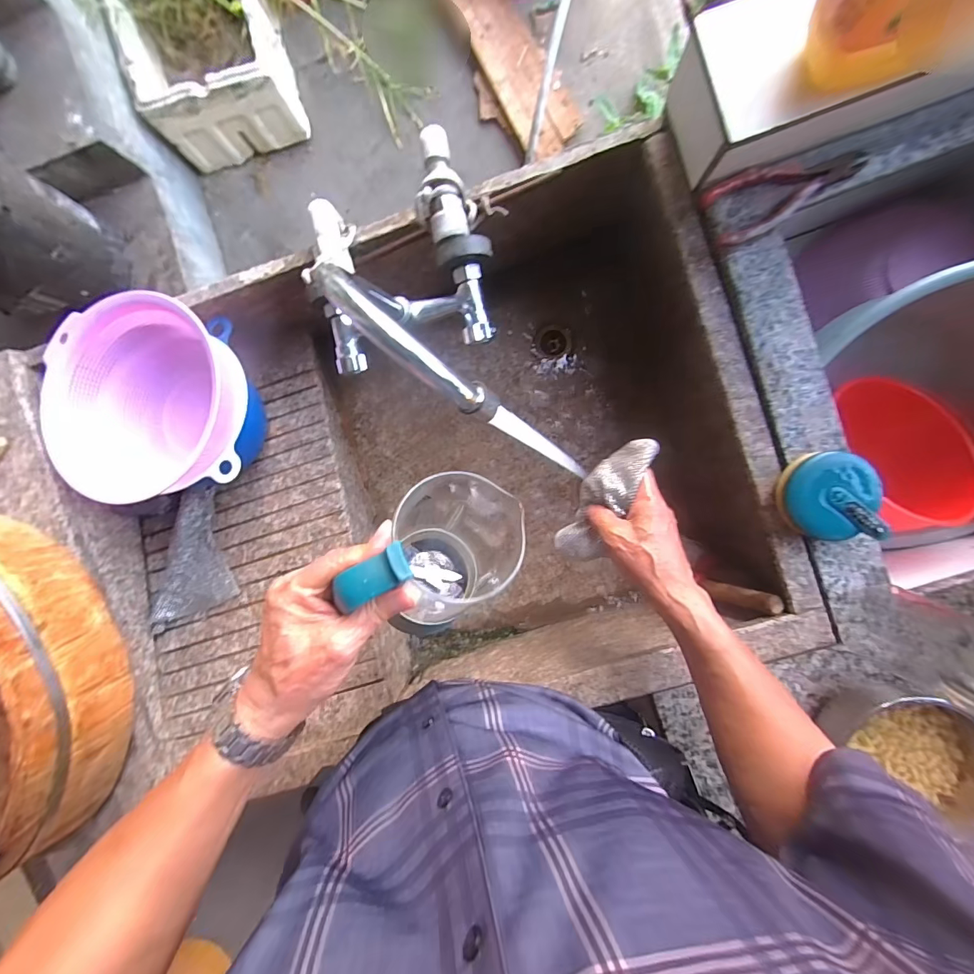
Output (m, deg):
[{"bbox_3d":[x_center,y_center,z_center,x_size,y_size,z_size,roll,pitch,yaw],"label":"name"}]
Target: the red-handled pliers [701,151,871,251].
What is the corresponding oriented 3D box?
[{"bbox_3d":[0.292,-0.292,0.426,0.148,0.023,0.061,-25,92,5],"label":"red-handled pliers"}]

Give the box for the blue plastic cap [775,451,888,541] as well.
[{"bbox_3d":[0.340,0.009,0.433,0.085,0.016,0.085,-1,88,20],"label":"blue plastic cap"}]

